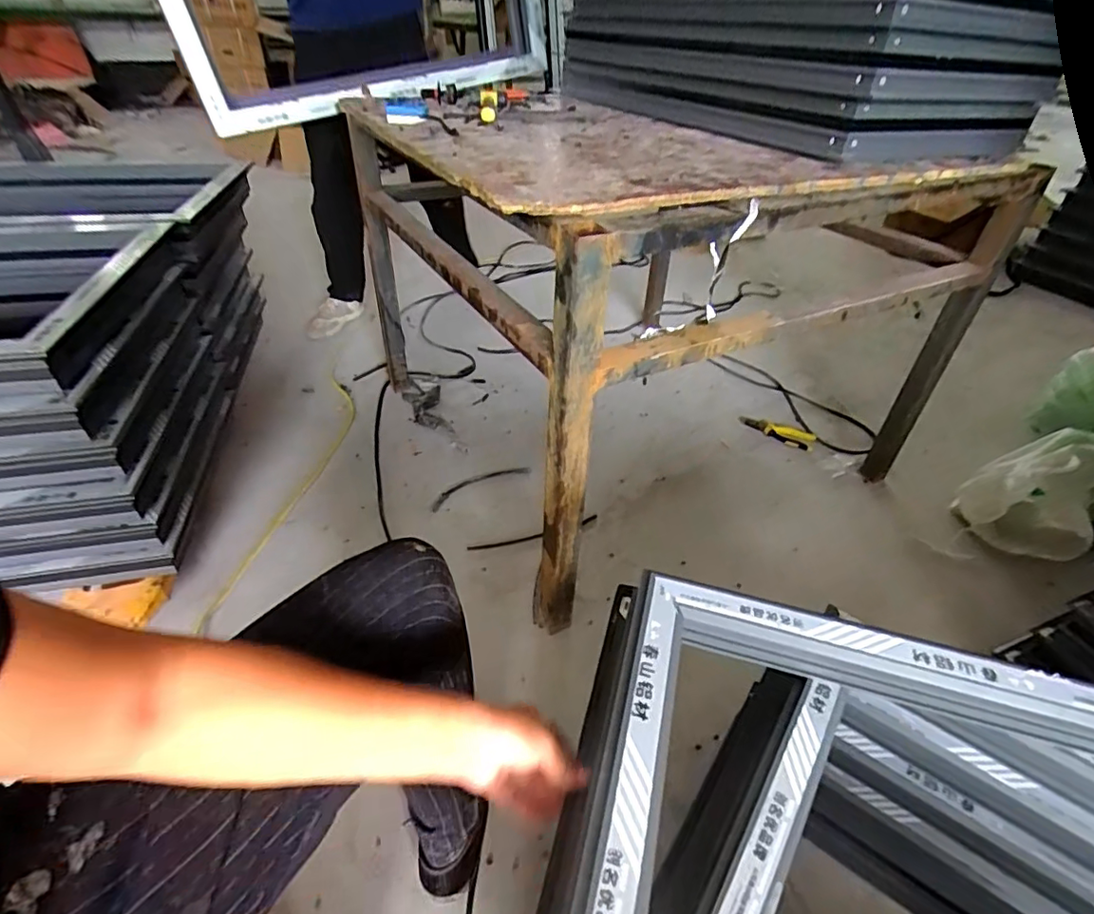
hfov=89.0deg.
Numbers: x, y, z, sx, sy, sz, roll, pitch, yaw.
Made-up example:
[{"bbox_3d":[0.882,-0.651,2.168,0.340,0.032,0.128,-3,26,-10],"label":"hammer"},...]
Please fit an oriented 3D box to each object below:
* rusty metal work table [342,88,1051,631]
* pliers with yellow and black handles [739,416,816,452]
[{"bbox_3d":[0.189,-0.378,1.301,1.016,0.712,0.980,-19,43,-24],"label":"rusty metal work table"},{"bbox_3d":[0.650,-0.073,1.585,0.206,0.016,0.076,23,44,23],"label":"pliers with yellow and black handles"}]

